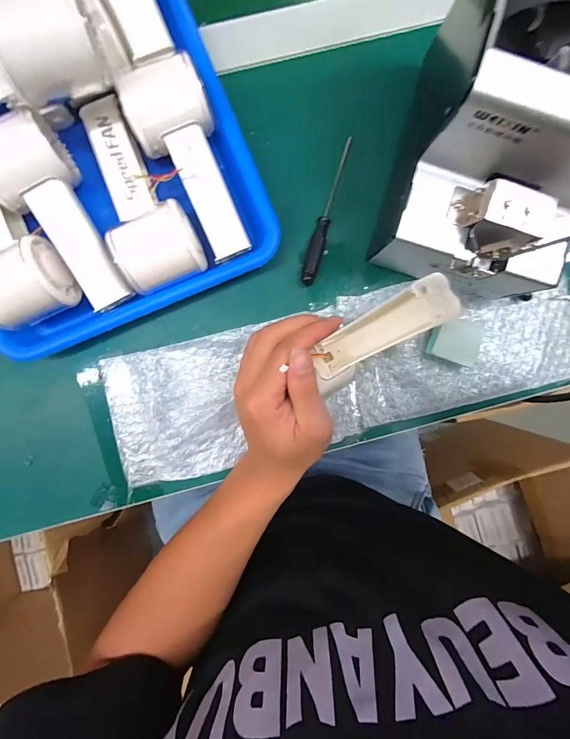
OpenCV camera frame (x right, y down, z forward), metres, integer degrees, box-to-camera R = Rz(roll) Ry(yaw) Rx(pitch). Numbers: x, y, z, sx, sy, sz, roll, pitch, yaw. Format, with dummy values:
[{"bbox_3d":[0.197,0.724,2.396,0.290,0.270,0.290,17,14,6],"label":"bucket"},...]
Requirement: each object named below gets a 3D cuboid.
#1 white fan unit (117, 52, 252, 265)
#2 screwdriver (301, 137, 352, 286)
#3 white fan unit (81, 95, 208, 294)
[{"bbox_3d":[-0.074,-0.161,0.283,0.058,0.046,0.147,-22,93,-1],"label":"white fan unit"},{"bbox_3d":[0.037,-0.139,0.316,0.014,0.012,0.130,16,91,-3],"label":"screwdriver"},{"bbox_3d":[-0.121,-0.141,0.288,0.064,0.050,0.151,-24,93,-1],"label":"white fan unit"}]

